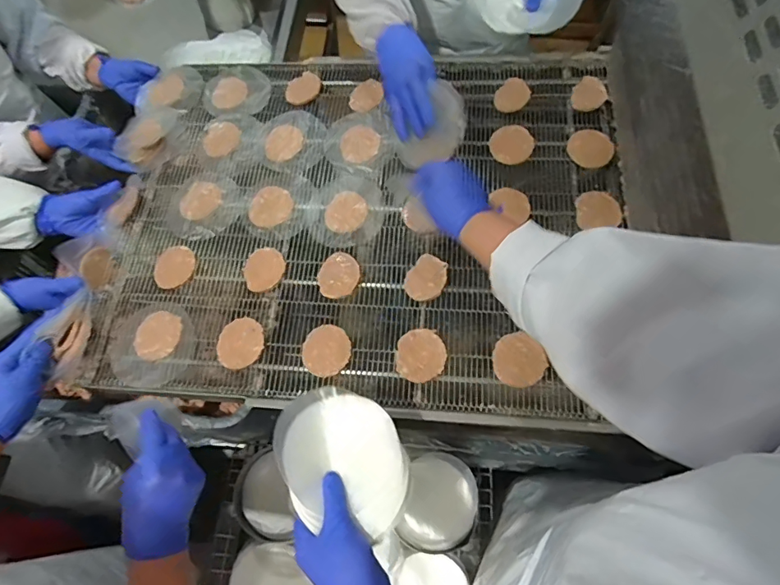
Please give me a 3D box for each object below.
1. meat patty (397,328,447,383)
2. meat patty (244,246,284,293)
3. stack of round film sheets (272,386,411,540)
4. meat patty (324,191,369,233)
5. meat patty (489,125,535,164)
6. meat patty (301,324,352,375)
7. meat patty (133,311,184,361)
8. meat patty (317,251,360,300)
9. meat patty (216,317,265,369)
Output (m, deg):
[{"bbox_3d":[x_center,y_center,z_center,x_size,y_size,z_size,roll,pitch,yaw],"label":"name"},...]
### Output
[{"bbox_3d":[0.042,0.084,0.628,0.064,0.013,0.069,1,67,0],"label":"meat patty"},{"bbox_3d":[-0.187,-0.035,0.703,0.060,0.006,0.067,-21,68,-9],"label":"meat patty"},{"bbox_3d":[-0.049,0.174,0.497,0.122,0.020,0.154,-24,69,-10],"label":"stack of round film sheets"},{"bbox_3d":[-0.067,-0.124,0.724,0.067,0.006,0.063,0,67,0],"label":"meat patty"},{"bbox_3d":[0.190,-0.232,0.742,0.065,0.007,0.067,-3,69,8],"label":"meat patty"},{"bbox_3d":[-0.086,0.079,0.644,0.066,0.005,0.068,0,67,0],"label":"meat patty"},{"bbox_3d":[-0.332,0.060,0.675,0.067,0.008,0.070,0,67,0],"label":"meat patty"},{"bbox_3d":[-0.073,-0.026,0.685,0.059,0.009,0.071,16,68,7],"label":"meat patty"},{"bbox_3d":[-0.206,0.071,0.658,0.062,0.011,0.069,39,72,15],"label":"meat patty"}]

